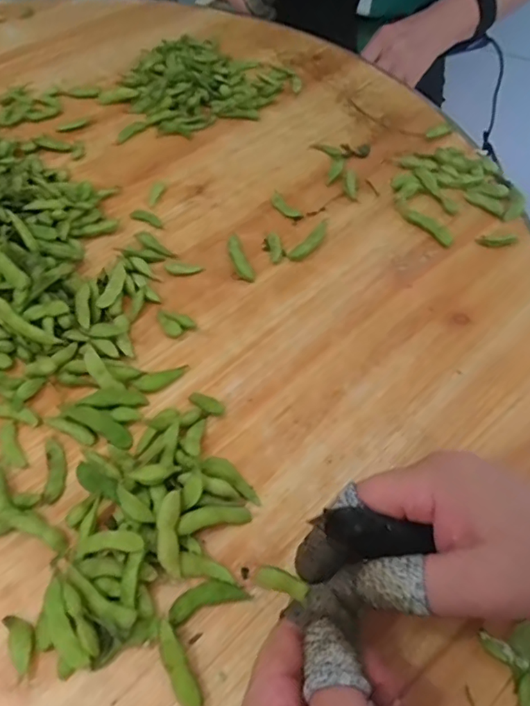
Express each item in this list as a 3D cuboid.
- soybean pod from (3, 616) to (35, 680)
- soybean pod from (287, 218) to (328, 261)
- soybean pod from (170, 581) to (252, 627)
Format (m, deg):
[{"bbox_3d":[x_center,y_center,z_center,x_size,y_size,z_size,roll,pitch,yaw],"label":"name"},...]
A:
[{"bbox_3d":[-0.130,0.156,0.286,0.013,0.006,0.033,-25,56,-15],"label":"soybean pod"},{"bbox_3d":[0.043,-0.099,0.466,0.017,0.008,0.059,31,61,23],"label":"soybean pod"},{"bbox_3d":[-0.032,0.135,0.294,0.043,0.004,0.015,-18,54,-10],"label":"soybean pod"}]

